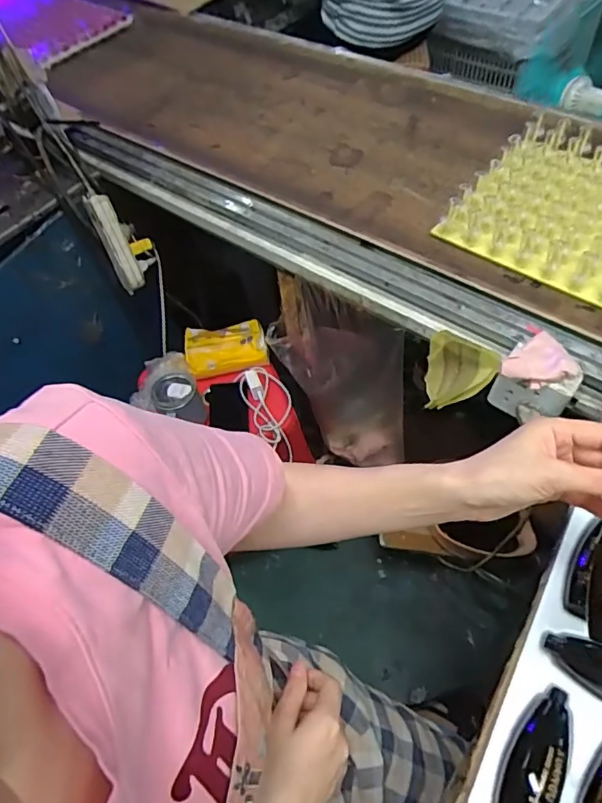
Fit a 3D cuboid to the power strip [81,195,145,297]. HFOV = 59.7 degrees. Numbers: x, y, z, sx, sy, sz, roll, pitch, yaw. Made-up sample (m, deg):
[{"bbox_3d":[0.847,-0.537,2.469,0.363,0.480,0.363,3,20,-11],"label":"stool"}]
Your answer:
[{"bbox_3d":[-0.334,-0.283,0.948,0.044,0.173,0.035,-23,30,-10],"label":"power strip"}]

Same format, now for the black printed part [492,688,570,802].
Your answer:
[{"bbox_3d":[0.167,0.258,0.375,0.040,0.024,0.104,15,57,33],"label":"black printed part"}]

